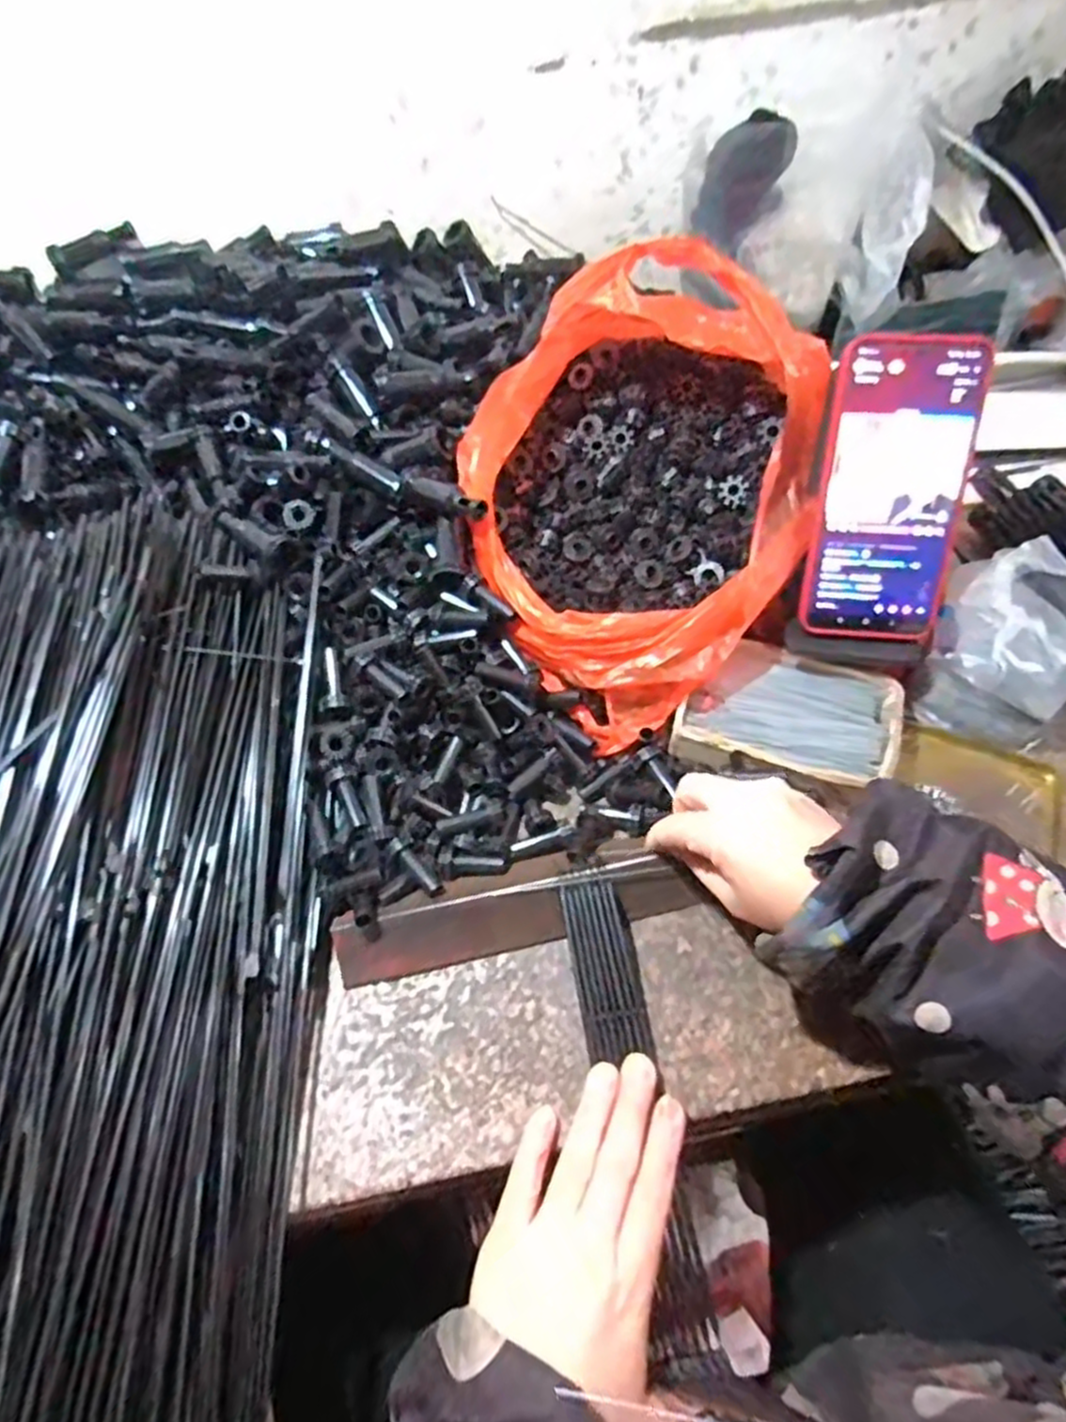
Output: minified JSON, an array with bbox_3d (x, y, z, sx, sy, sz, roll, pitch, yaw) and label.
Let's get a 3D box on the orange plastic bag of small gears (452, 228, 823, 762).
[{"bbox_3d":[0.062,-0.144,0.463,0.209,0.154,0.218,-34,62,-18],"label":"orange plastic bag of small gears"}]

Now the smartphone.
[{"bbox_3d":[0.203,-0.123,0.424,0.080,0.163,0.006,3,21,7],"label":"smartphone"}]

